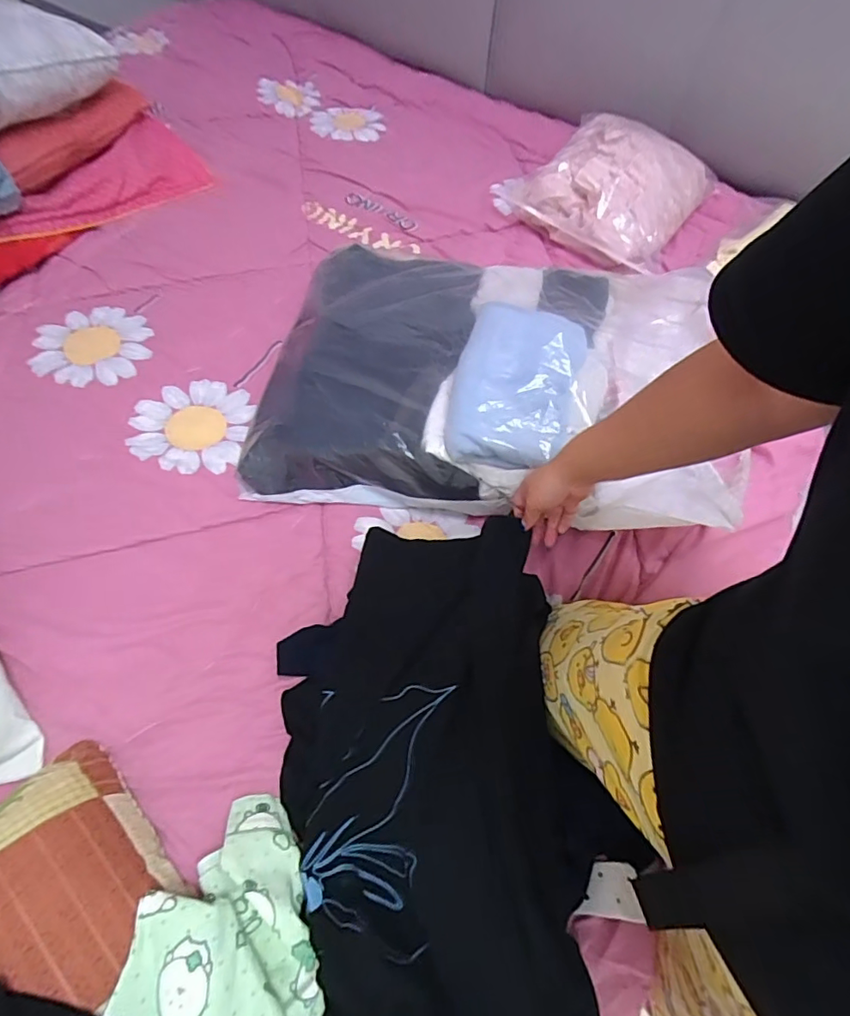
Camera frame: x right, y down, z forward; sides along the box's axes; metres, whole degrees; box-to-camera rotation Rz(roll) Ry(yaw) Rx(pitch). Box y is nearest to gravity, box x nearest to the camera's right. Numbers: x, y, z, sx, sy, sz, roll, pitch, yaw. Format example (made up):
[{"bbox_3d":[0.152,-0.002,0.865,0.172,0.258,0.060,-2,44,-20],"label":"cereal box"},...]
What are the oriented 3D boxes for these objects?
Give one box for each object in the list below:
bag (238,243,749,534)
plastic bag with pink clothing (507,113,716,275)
[{"bbox_3d":[0.087,-0.211,0.748,0.616,0.149,0.437,8,63,1],"label":"bag"},{"bbox_3d":[0.344,-0.621,0.990,0.338,0.131,0.283,30,65,12],"label":"plastic bag with pink clothing"}]

